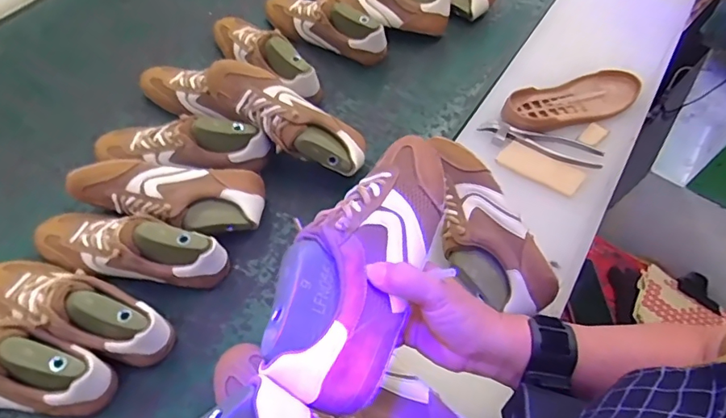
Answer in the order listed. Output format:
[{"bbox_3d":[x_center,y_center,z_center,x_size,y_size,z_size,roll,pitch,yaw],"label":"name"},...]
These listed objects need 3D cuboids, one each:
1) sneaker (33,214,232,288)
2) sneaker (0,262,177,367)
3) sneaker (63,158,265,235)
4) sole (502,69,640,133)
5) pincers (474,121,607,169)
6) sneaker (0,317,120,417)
[{"bbox_3d":[-0.316,0.047,0.659,0.269,0.079,0.082,11,57,2],"label":"sneaker"},{"bbox_3d":[-0.366,0.121,0.607,0.263,0.083,0.079,20,58,8],"label":"sneaker"},{"bbox_3d":[-0.278,-0.023,0.716,0.263,0.075,0.107,11,57,2],"label":"sneaker"},{"bbox_3d":[0.354,-0.183,0.830,0.254,0.023,0.086,-18,62,-14],"label":"sole"},{"bbox_3d":[0.281,-0.102,0.783,0.187,0.014,0.054,14,59,5],"label":"pincers"},{"bbox_3d":[-0.422,0.175,0.560,0.268,0.087,0.091,15,58,5],"label":"sneaker"}]

